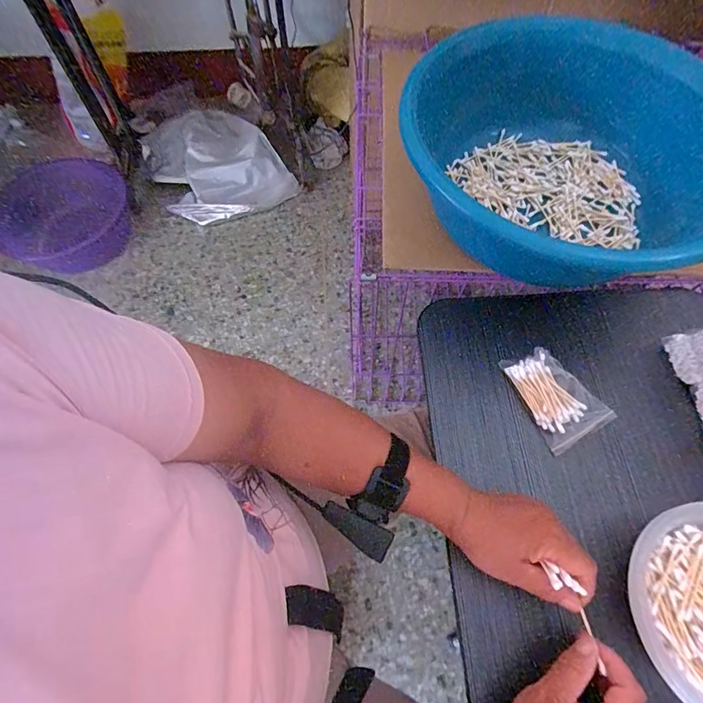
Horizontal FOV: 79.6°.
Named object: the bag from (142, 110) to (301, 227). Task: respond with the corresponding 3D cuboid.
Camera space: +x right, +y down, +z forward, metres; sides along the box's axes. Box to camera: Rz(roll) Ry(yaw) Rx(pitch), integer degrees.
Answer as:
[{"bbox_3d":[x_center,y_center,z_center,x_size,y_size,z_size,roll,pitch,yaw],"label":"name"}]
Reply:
[{"bbox_3d":[-0.394,-0.523,1.239,0.381,0.163,0.304,35,69,16],"label":"bag"}]

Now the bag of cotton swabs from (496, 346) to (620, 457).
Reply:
[{"bbox_3d":[0.224,0.047,0.475,0.063,0.033,0.113,-29,67,-13],"label":"bag of cotton swabs"}]

